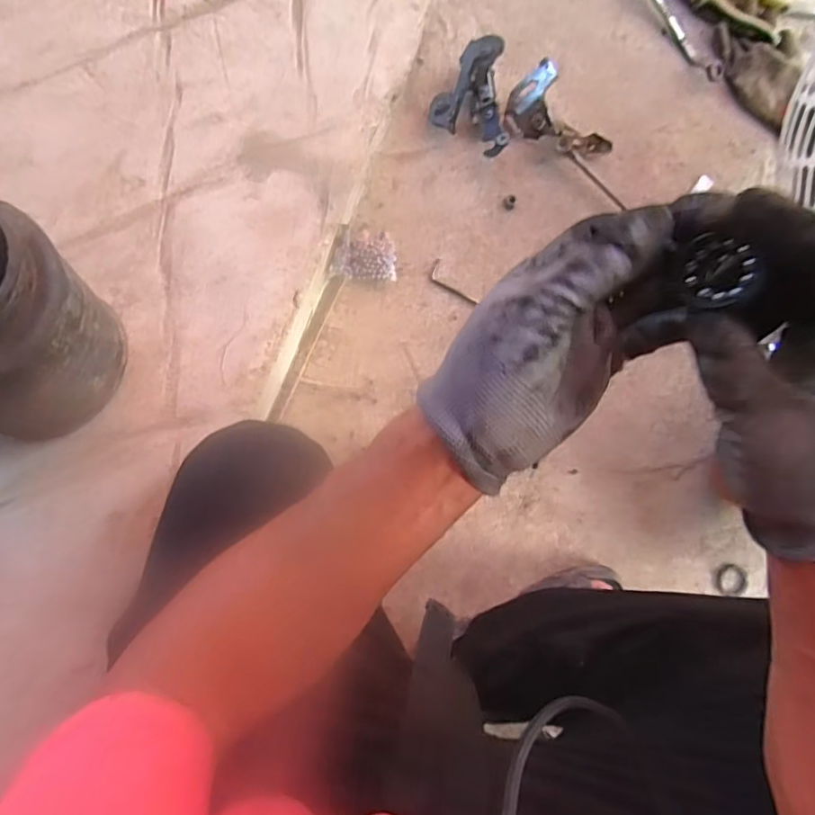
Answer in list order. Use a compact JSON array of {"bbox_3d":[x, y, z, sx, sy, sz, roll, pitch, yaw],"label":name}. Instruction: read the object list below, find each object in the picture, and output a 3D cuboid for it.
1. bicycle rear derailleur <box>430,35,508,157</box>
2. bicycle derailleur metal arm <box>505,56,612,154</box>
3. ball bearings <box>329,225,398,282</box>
[{"bbox_3d":[0.098,-0.389,0.680,0.107,0.041,0.116,35,89,-8],"label":"bicycle rear derailleur"},{"bbox_3d":[0.196,-0.370,0.708,0.146,0.040,0.079,41,88,-8],"label":"bicycle derailleur metal arm"},{"bbox_3d":[-0.052,-0.190,0.671,0.078,0.012,0.061,6,93,-8],"label":"ball bearings"}]

